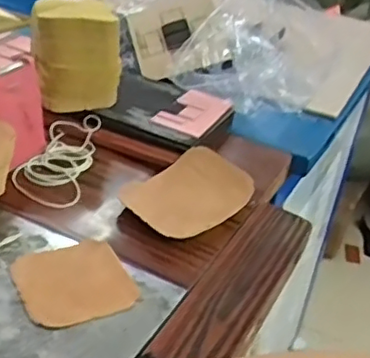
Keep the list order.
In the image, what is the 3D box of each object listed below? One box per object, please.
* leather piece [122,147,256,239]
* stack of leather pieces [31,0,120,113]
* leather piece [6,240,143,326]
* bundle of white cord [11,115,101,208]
[{"bbox_3d":[0.009,0.011,0.581,0.081,0.017,0.122,29,37,29],"label":"leather piece"},{"bbox_3d":[-0.113,-0.124,0.672,0.088,0.110,0.068,0,33,-13],"label":"stack of leather pieces"},{"bbox_3d":[-0.080,0.076,0.474,0.079,0.005,0.071,-14,45,-23],"label":"leather piece"},{"bbox_3d":[-0.122,-0.022,0.615,0.065,0.013,0.142,9,32,0],"label":"bundle of white cord"}]

